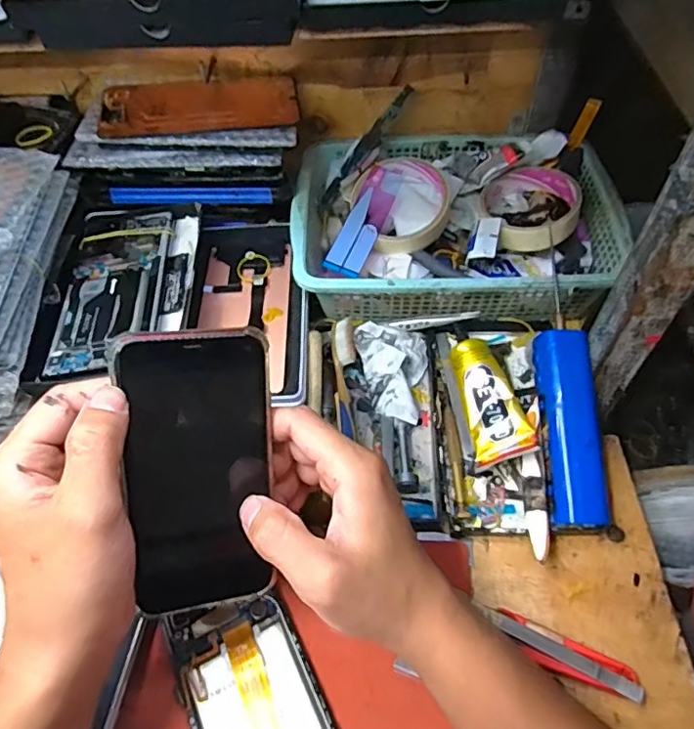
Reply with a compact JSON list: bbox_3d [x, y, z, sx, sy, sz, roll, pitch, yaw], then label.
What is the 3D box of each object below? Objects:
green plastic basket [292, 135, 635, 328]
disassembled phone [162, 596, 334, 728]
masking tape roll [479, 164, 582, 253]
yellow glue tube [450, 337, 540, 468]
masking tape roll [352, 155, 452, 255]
[{"bbox_3d":[0.087,-0.120,0.481,0.264,0.063,0.193,7,56,8],"label":"green plastic basket"},{"bbox_3d":[-0.051,0.200,0.315,0.070,0.009,0.135,-25,58,-14],"label":"disassembled phone"},{"bbox_3d":[0.162,-0.142,0.485,0.088,0.027,0.085,-1,55,2],"label":"masking tape roll"},{"bbox_3d":[0.110,0.026,0.423,0.041,0.030,0.098,-8,55,-3],"label":"yellow glue tube"},{"bbox_3d":[0.047,-0.140,0.480,0.080,0.020,0.080,0,88,5],"label":"masking tape roll"}]

